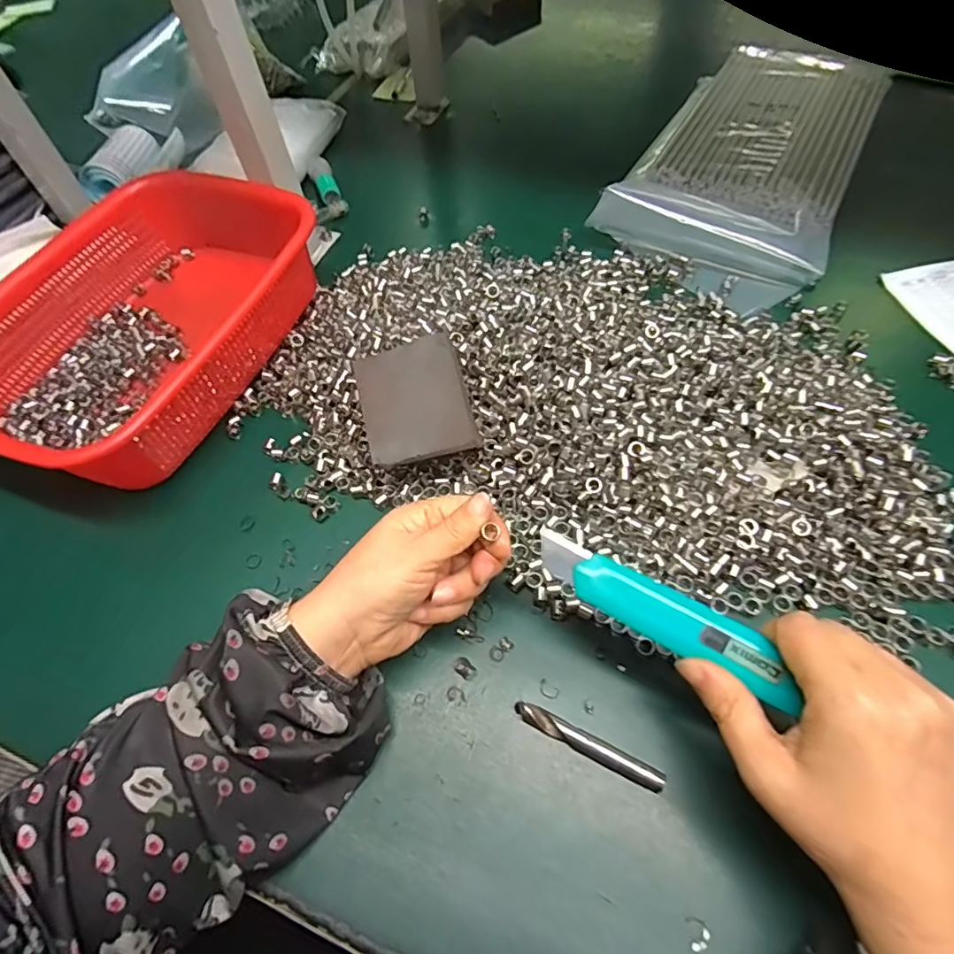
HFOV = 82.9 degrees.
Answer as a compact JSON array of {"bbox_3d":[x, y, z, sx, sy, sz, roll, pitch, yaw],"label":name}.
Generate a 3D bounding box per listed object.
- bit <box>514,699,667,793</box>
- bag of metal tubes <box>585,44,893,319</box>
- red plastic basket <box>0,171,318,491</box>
[{"bbox_3d":[0.058,0.139,0.281,0.079,0.010,0.012,23,60,18],"label":"bit"},{"bbox_3d":[0.278,-0.329,0.551,0.198,0.044,0.403,25,63,20],"label":"bag of metal tubes"},{"bbox_3d":[-0.261,-0.125,0.434,0.207,0.088,0.273,20,61,17],"label":"red plastic basket"}]

